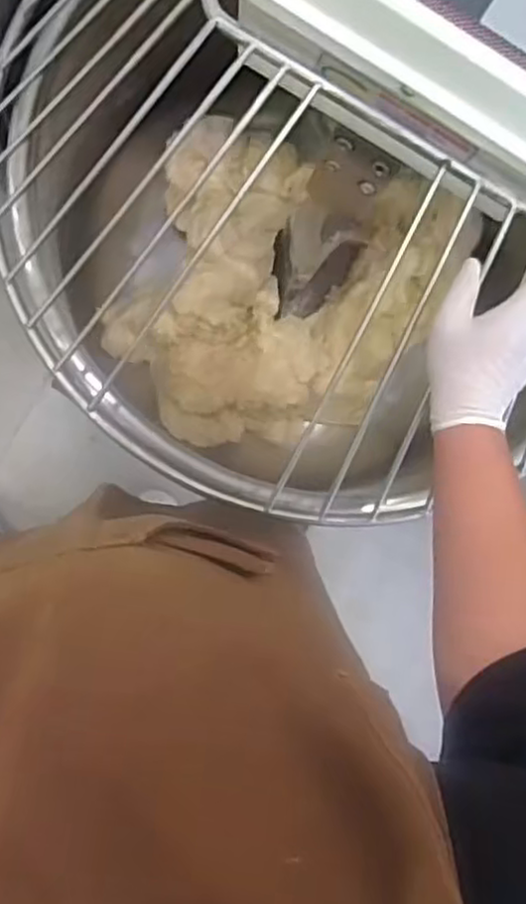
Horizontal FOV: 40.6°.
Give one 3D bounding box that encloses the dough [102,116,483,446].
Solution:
[{"bbox_3d":[0.038,-0.218,1.036,0.445,0.119,0.452,0,94,-5],"label":"dough"}]

